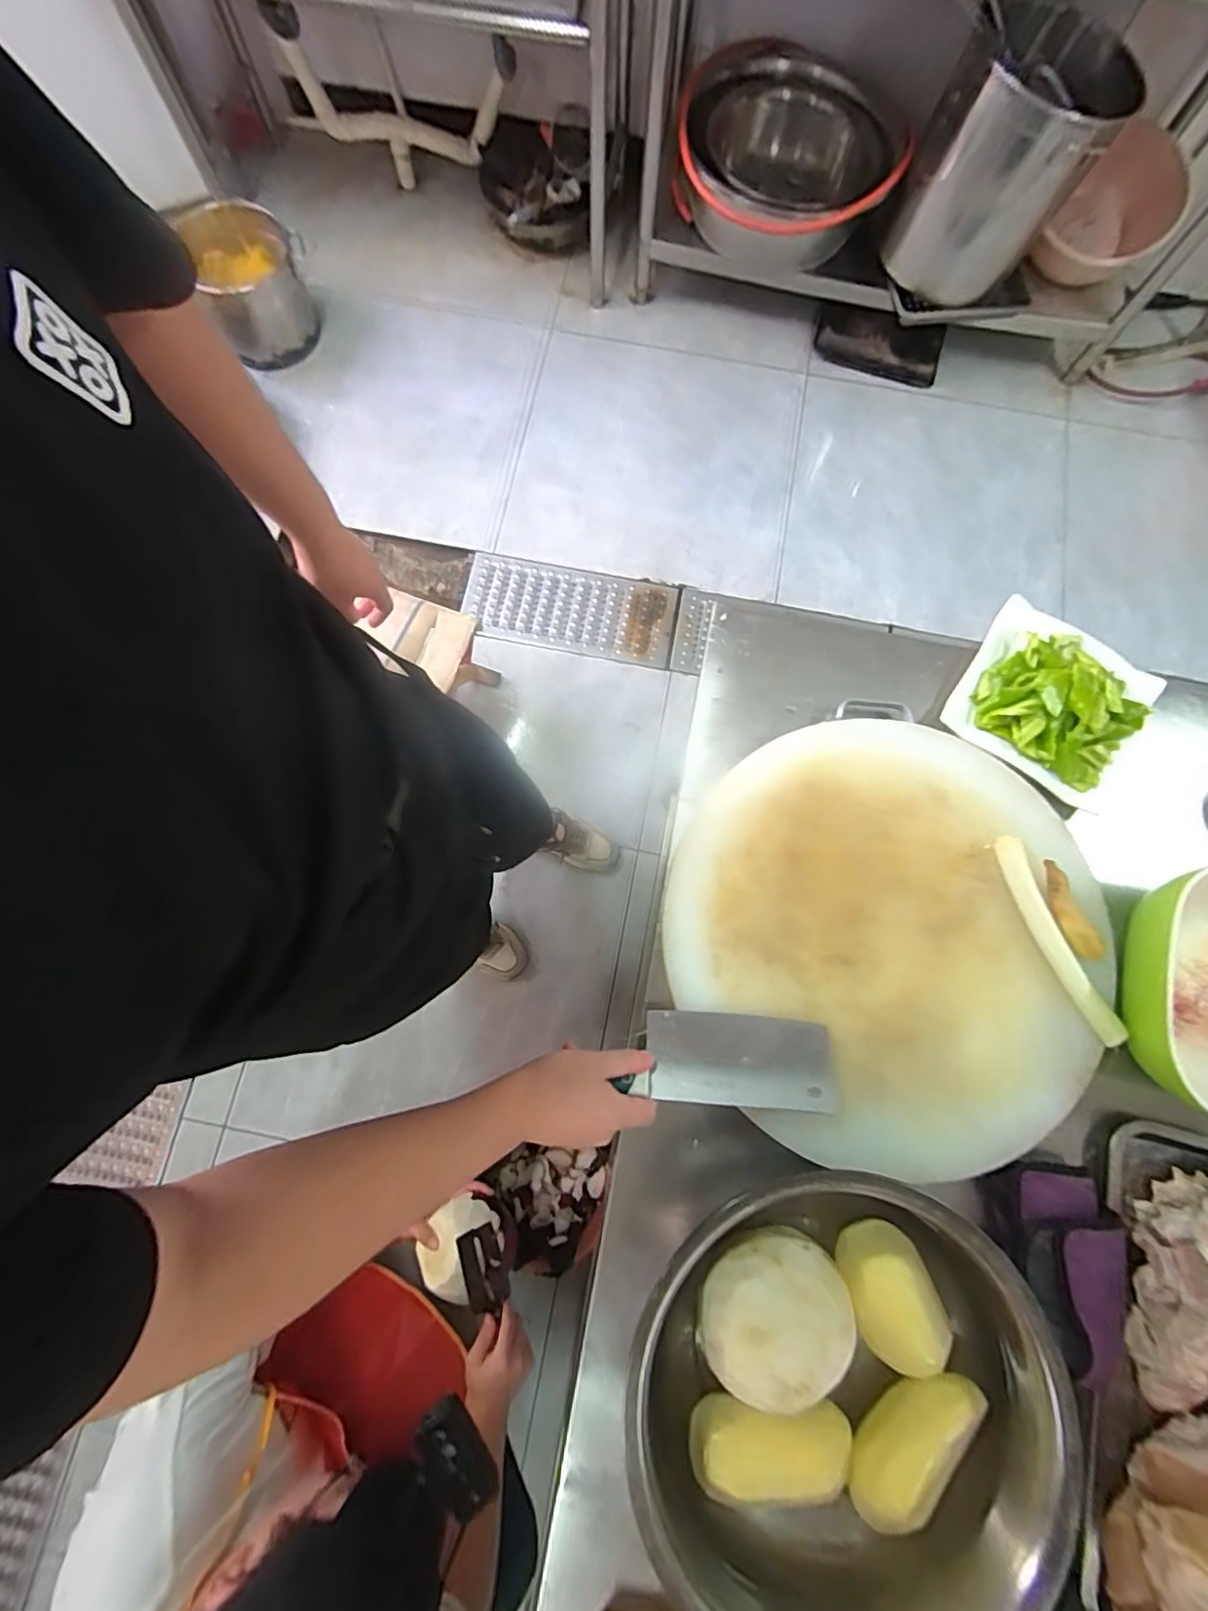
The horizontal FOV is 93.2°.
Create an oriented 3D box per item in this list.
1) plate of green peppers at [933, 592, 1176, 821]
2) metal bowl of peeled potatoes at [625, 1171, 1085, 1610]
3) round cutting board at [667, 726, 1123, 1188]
[{"bbox_3d":[0.528,-0.125,0.659,0.203,0.048,0.200,34,80,6],"label":"plate of green peppers"},{"bbox_3d":[0.193,0.498,0.476,0.329,0.122,0.339,0,78,-1],"label":"metal bowl of peeled potatoes"},{"bbox_3d":[0.287,0.128,0.590,0.426,0.029,0.434,0,78,-1],"label":"round cutting board"}]

